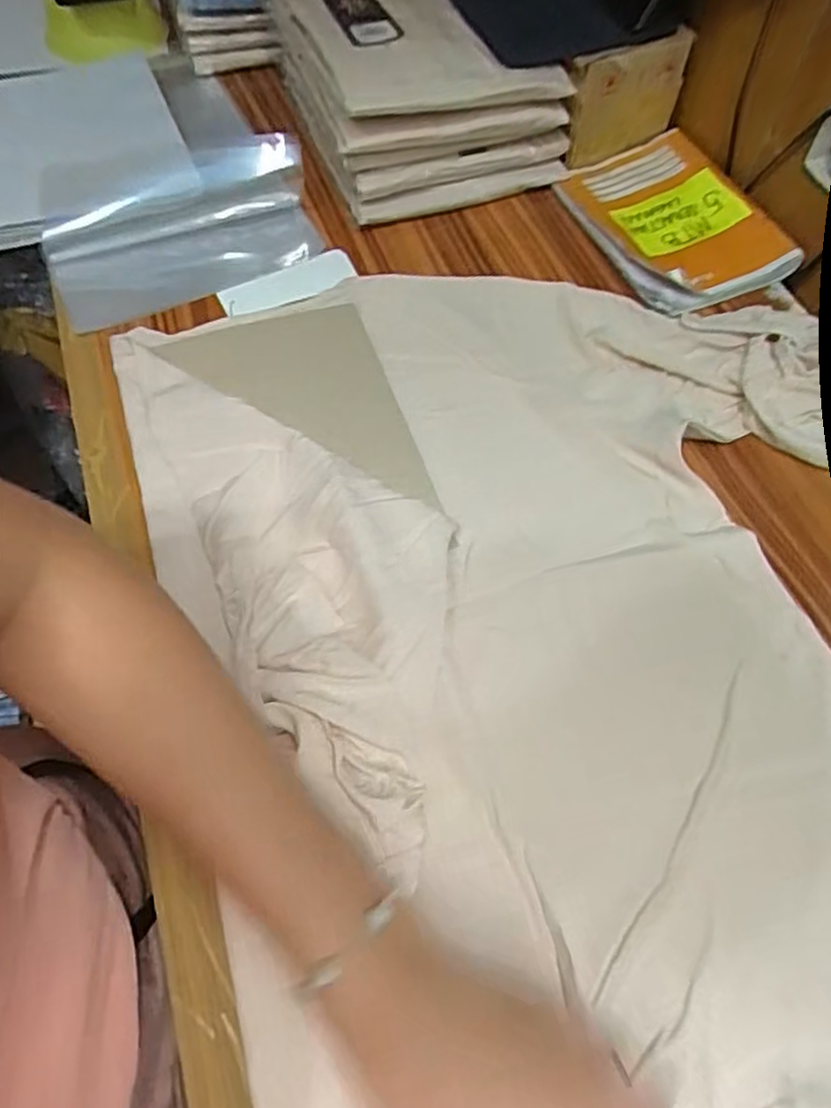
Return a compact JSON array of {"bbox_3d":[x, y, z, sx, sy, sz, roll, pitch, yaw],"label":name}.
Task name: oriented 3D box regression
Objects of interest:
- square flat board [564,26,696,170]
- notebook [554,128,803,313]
[{"bbox_3d":[0.194,-0.418,0.652,0.118,0.098,0.015,-25,64,-12],"label":"square flat board"},{"bbox_3d":[0.235,-0.308,0.644,0.156,0.031,0.203,-21,64,-11],"label":"notebook"}]

